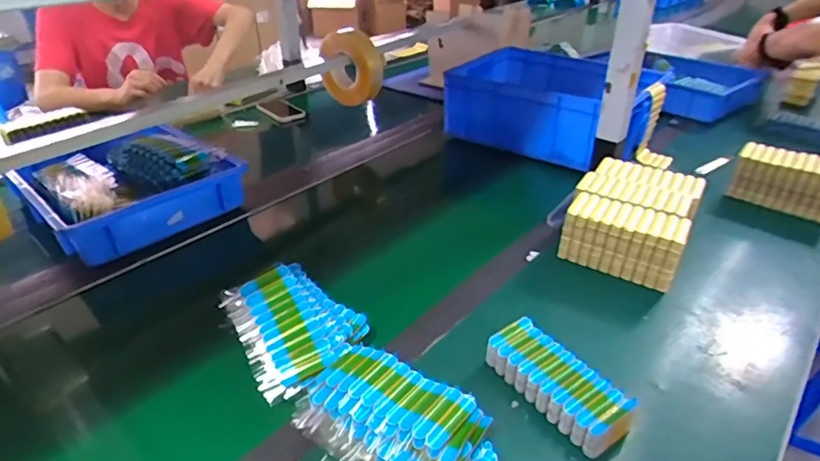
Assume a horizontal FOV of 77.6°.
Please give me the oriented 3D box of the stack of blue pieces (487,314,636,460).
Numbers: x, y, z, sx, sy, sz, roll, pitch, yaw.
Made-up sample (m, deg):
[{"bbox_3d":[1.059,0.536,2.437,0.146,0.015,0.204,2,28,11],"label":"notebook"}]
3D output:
[{"bbox_3d":[0.159,0.168,0.555,0.064,0.046,0.164,-21,38,-29],"label":"stack of blue pieces"}]

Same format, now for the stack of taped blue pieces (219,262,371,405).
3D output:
[{"bbox_3d":[-0.135,0.111,0.606,0.139,0.066,0.170,-22,38,-30],"label":"stack of taped blue pieces"}]

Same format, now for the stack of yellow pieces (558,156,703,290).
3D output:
[{"bbox_3d":[0.338,-0.013,0.786,0.167,0.102,0.177,18,37,27],"label":"stack of yellow pieces"}]

